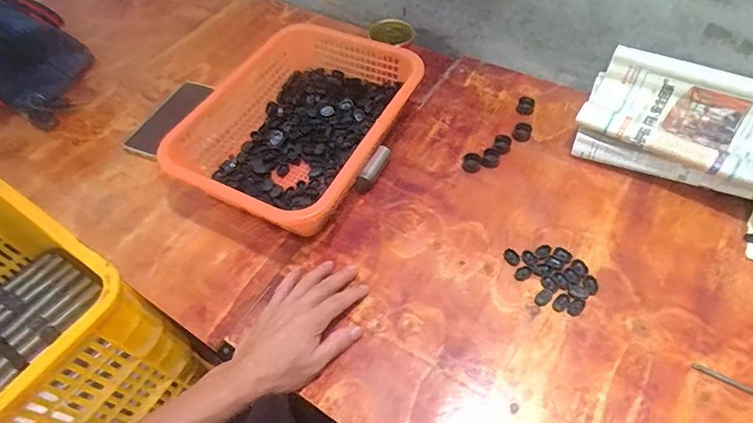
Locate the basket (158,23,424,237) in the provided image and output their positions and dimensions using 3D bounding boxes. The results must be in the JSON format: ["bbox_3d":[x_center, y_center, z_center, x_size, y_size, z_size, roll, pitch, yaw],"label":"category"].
[{"bbox_3d":[-0.101,-0.123,0.644,0.258,0.096,0.348,25,61,21],"label":"basket"}]

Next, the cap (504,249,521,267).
[{"bbox_3d":[0.166,0.056,0.539,0.017,0.004,0.023,-19,55,-8],"label":"cap"}]

